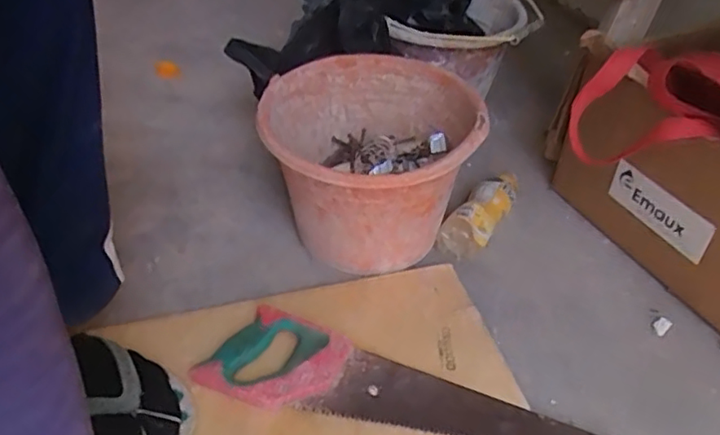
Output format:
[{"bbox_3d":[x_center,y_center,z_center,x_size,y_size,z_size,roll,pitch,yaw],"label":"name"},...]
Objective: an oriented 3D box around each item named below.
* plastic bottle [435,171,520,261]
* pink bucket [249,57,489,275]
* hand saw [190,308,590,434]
[{"bbox_3d":[0.166,0.000,0.832,0.060,0.057,0.147,27,46,26],"label":"plastic bottle"},{"bbox_3d":[0.011,-0.059,0.774,0.249,0.189,0.264,2,40,-2],"label":"pink bucket"},{"bbox_3d":[0.044,0.174,0.636,0.413,0.023,0.100,9,41,6],"label":"hand saw"}]

